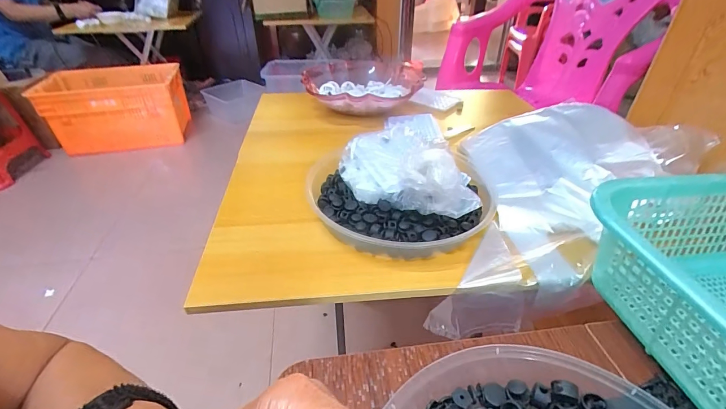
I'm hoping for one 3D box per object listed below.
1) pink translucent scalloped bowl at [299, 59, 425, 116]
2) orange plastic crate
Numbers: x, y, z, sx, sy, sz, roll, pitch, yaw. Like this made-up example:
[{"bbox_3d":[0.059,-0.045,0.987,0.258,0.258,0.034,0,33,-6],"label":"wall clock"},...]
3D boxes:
[{"bbox_3d":[-0.012,-0.266,0.776,0.259,0.066,0.295,3,37,6],"label":"pink translucent scalloped bowl"},{"bbox_3d":[-1.083,-0.443,1.604,0.489,0.288,0.394,-7,39,-1],"label":"orange plastic crate"}]

